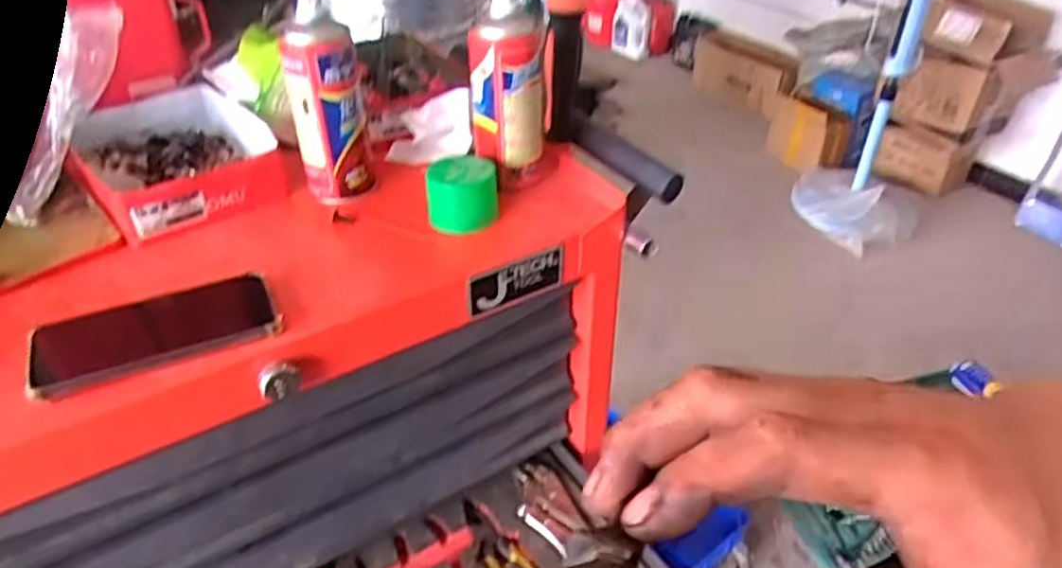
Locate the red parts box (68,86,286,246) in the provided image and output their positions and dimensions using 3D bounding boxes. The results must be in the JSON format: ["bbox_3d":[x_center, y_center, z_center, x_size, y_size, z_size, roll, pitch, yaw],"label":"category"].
[{"bbox_3d":[-0.354,-0.128,0.725,0.169,0.052,0.222,-30,47,-33],"label":"red parts box"}]

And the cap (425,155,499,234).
[{"bbox_3d":[-0.064,-0.085,0.676,0.067,0.052,0.061,0,38,0],"label":"cap"}]

